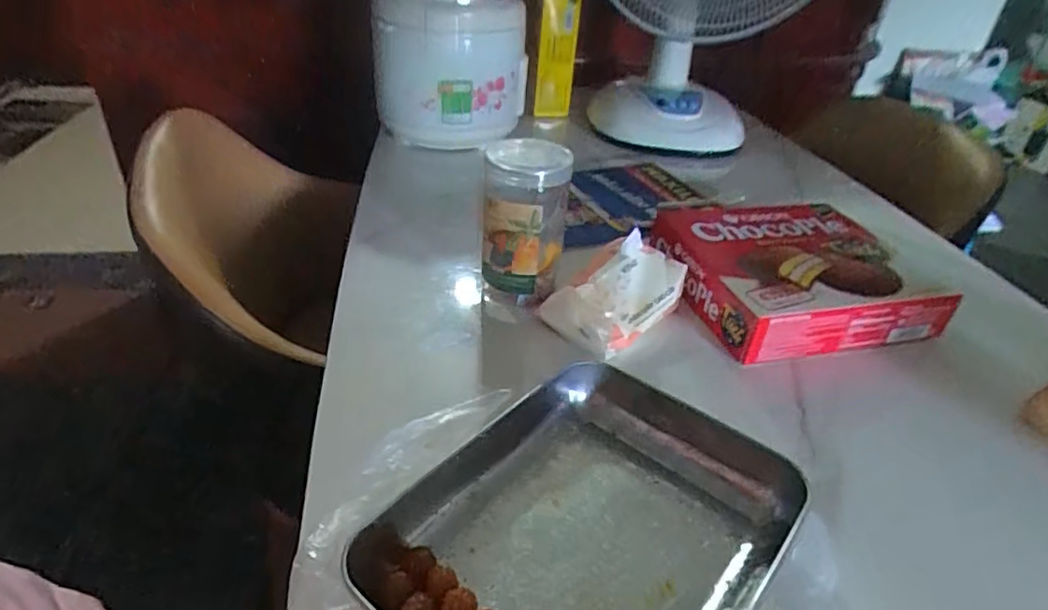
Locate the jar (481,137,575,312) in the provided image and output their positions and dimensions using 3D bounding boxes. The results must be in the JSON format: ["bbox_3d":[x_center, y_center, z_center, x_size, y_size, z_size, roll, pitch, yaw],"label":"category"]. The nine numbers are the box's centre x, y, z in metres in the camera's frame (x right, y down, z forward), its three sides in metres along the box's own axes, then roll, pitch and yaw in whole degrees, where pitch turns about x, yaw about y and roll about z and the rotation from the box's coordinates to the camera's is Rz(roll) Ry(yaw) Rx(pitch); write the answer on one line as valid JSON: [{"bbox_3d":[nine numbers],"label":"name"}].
[{"bbox_3d":[0.000,-0.080,0.612,0.080,0.151,0.082,4,35,-2],"label":"jar"}]

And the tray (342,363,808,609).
[{"bbox_3d":[0.048,0.148,0.403,0.198,0.059,0.231,29,43,30],"label":"tray"}]

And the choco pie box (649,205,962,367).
[{"bbox_3d":[0.287,-0.042,0.679,0.243,0.061,0.235,-5,36,-15],"label":"choco pie box"}]

